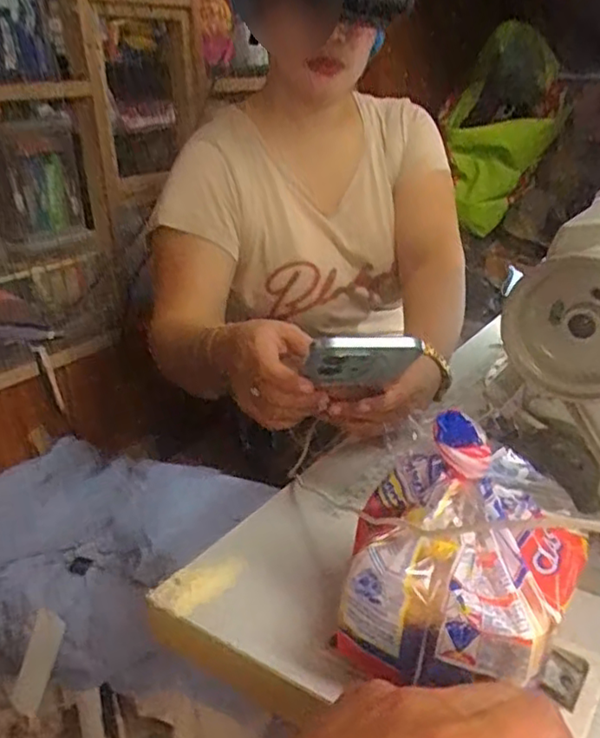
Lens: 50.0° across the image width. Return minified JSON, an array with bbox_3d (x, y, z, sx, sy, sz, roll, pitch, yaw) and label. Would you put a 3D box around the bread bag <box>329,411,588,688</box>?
[{"bbox_3d":[0.086,0.102,0.355,0.125,0.125,0.110,8,25,25],"label":"bread bag"}]

